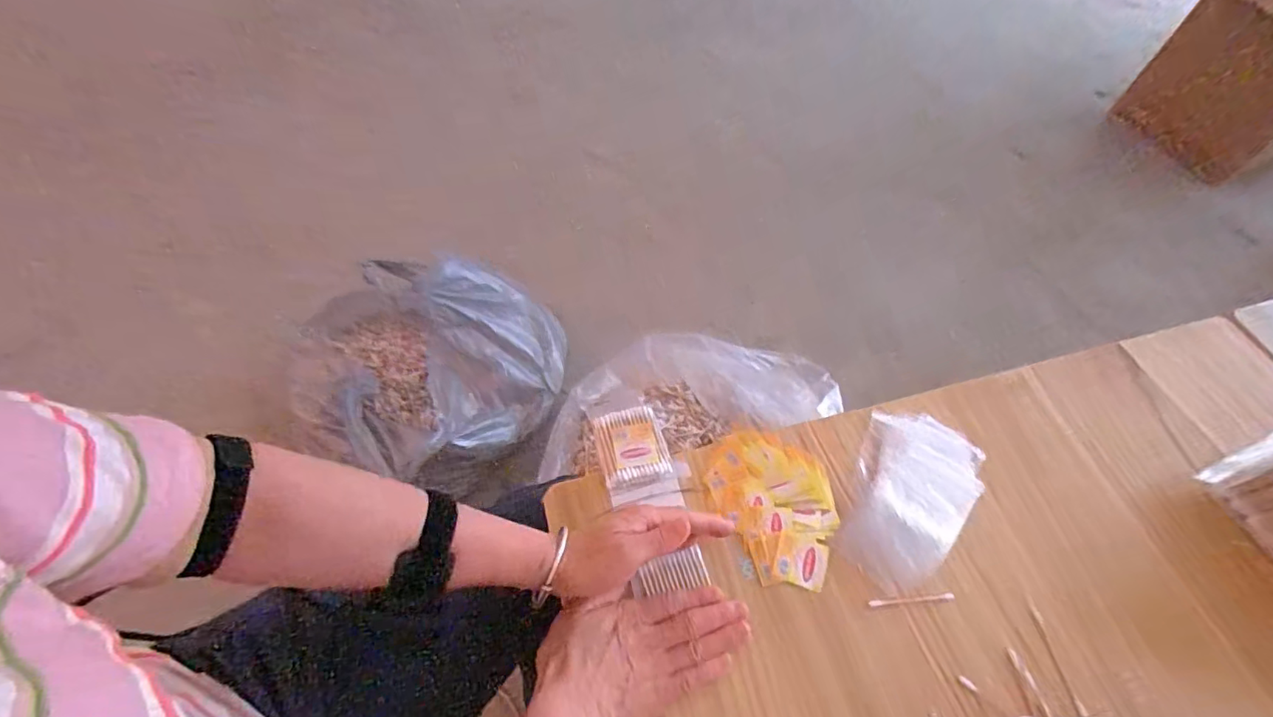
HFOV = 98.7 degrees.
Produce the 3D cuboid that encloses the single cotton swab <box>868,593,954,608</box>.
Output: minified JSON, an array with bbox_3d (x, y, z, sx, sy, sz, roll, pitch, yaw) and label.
[{"bbox_3d":[0.218,0.192,0.434,0.067,0.004,0.005,-4,56,-2],"label":"single cotton swab"}]

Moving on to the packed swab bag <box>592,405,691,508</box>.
[{"bbox_3d":[0.002,0.082,0.498,0.070,0.005,0.089,-12,56,-8],"label":"packed swab bag"}]

